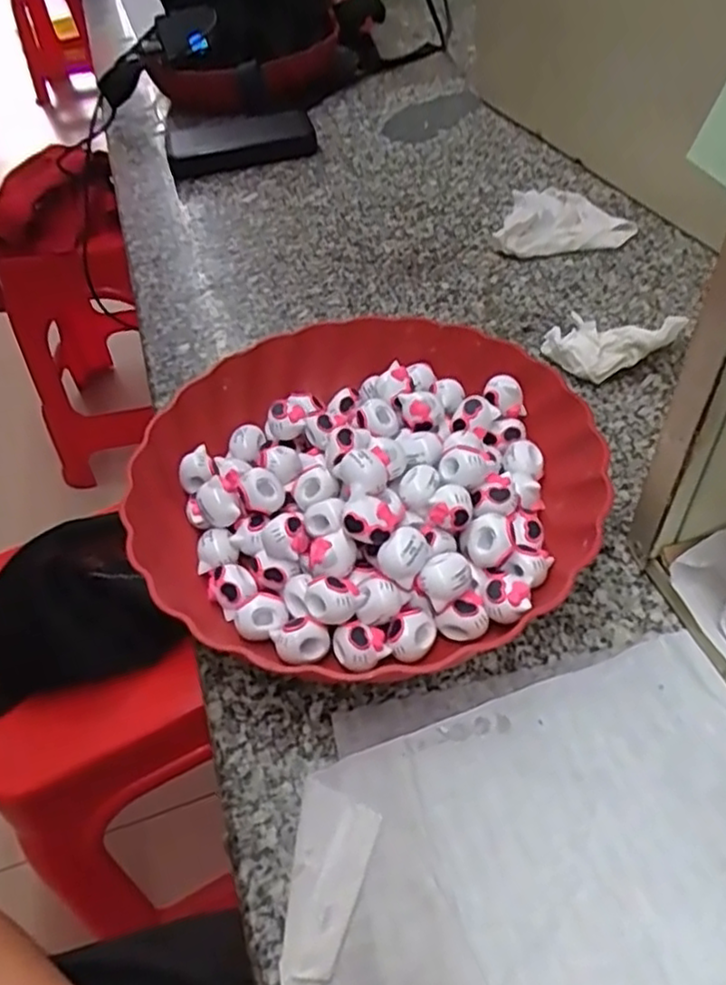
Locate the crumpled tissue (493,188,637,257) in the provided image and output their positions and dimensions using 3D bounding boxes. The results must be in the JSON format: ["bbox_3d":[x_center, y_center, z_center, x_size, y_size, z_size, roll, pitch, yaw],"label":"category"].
[{"bbox_3d":[0.174,-0.231,0.585,0.101,0.016,0.119,11,50,16],"label":"crumpled tissue"}]

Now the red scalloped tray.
[{"bbox_3d":[0.001,-0.006,0.385,0.243,0.056,0.235,-11,47,-4],"label":"red scalloped tray"}]

